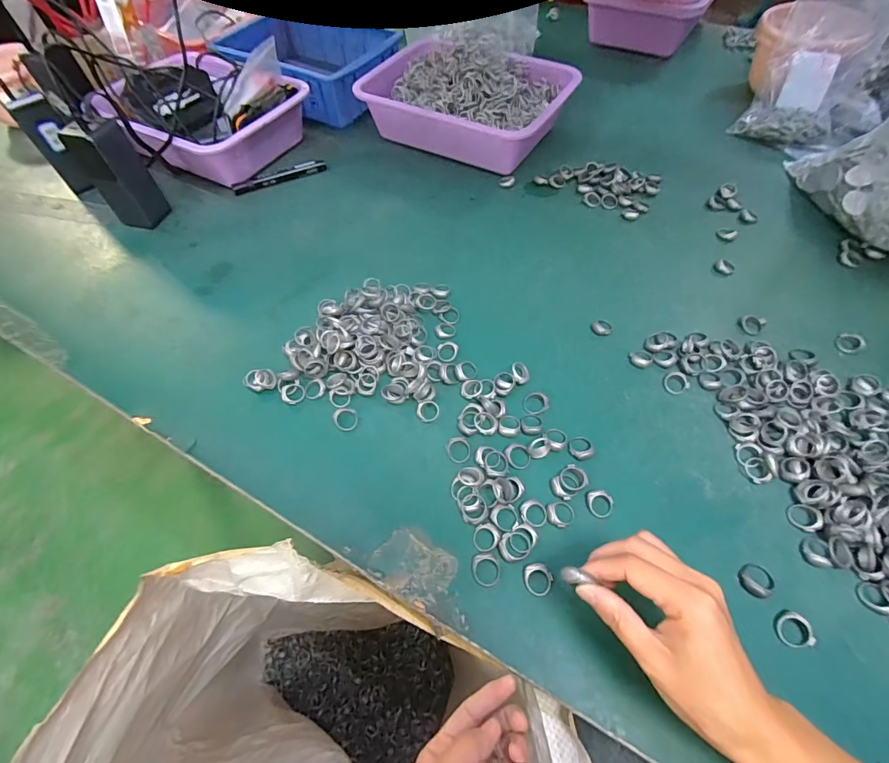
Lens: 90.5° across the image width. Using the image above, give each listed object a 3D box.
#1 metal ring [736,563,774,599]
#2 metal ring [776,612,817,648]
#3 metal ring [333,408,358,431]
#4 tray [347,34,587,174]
[{"bbox_3d":[0.242,0.153,0.342,0.024,0.006,0.024,-1,56,2],"label":"metal ring"},{"bbox_3d":[0.256,0.180,0.321,0.021,0.008,0.022,-1,56,2],"label":"metal ring"},{"bbox_3d":[-0.100,0.038,0.444,0.024,0.004,0.024,1,70,-3],"label":"metal ring"},{"bbox_3d":[0.034,-0.449,0.710,0.312,0.100,0.217,24,62,18],"label":"tray"}]

